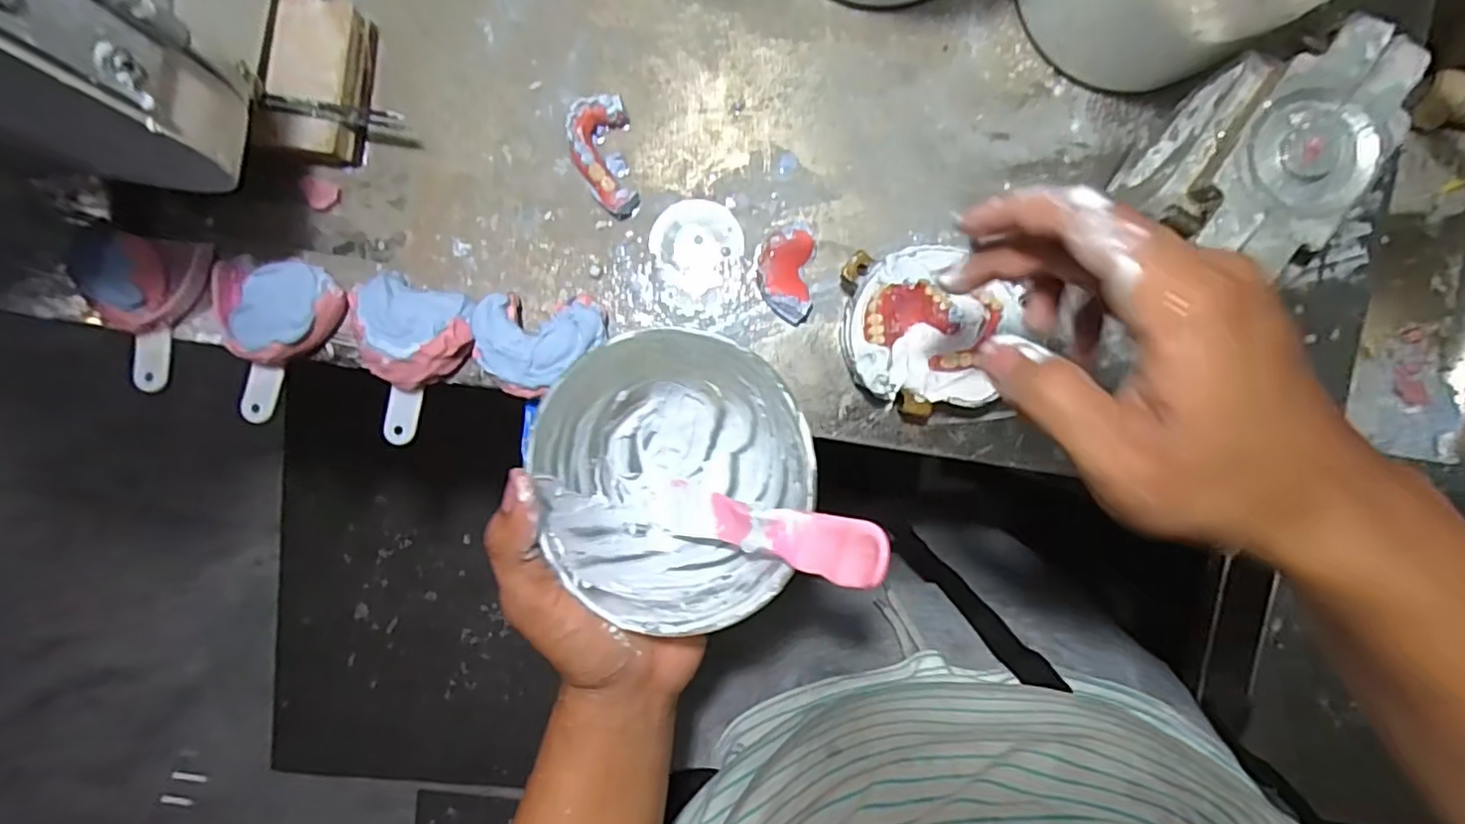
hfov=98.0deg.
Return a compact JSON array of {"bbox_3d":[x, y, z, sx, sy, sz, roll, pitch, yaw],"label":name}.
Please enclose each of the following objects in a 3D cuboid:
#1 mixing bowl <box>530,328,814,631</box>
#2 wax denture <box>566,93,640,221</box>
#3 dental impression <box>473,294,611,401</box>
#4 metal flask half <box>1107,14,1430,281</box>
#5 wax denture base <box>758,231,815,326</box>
[{"bbox_3d":[-0.027,0.029,0.317,0.118,0.083,0.129,3,94,-1],"label":"mixing bowl"},{"bbox_3d":[-0.080,-0.156,0.391,0.035,0.020,0.069,-7,94,0],"label":"wax denture"},{"bbox_3d":[-0.116,-0.041,0.390,0.074,0.036,0.060,1,94,-1],"label":"dental impression"},{"bbox_3d":[0.259,-0.125,0.304,0.076,0.036,0.119,41,93,-3],"label":"metal flask half"},{"bbox_3d":[0.033,-0.084,0.398,0.034,0.018,0.054,4,94,-1],"label":"wax denture base"}]

